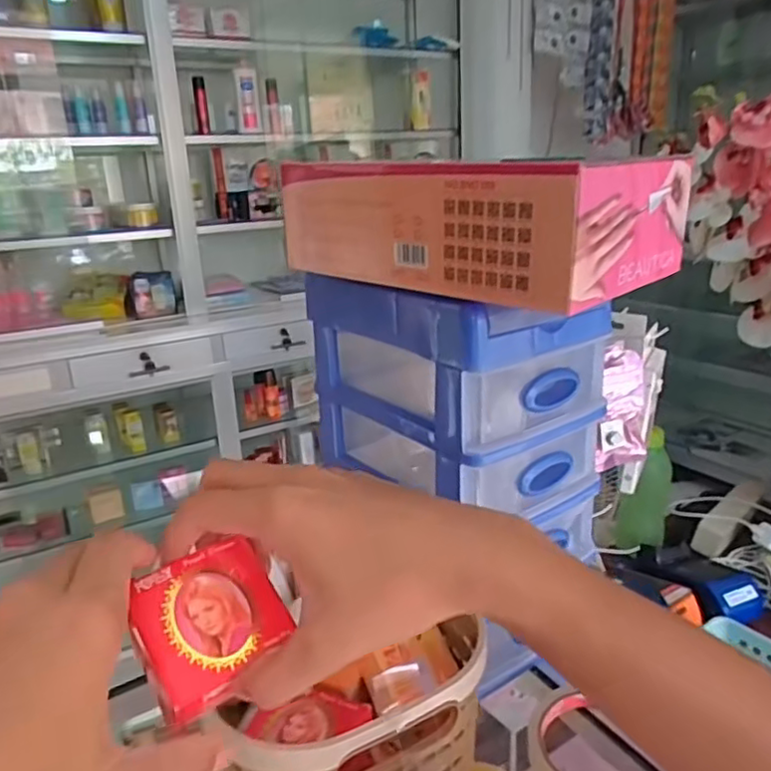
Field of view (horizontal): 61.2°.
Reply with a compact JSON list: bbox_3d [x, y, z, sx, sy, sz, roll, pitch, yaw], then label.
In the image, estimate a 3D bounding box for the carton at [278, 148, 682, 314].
[{"bbox_3d":[0.058,-0.097,0.391,0.141,0.066,0.189,-18,24,-39],"label":"carton"}]

